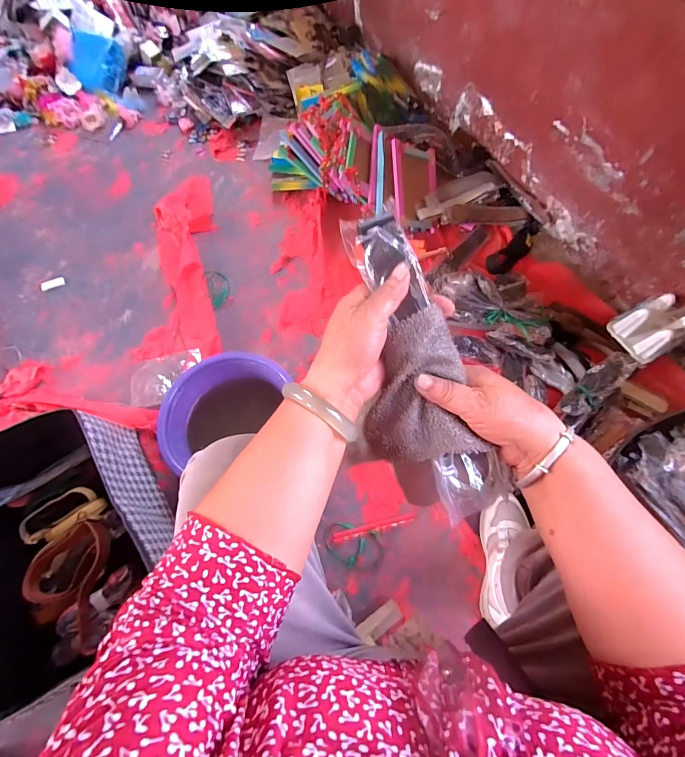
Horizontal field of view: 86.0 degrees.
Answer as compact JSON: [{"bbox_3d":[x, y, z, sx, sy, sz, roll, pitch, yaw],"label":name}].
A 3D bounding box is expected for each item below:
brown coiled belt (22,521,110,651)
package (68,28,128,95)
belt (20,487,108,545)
[{"bbox_3d":[-0.510,0.378,0.683,0.156,0.068,0.202,-5,67,-1],"label":"brown coiled belt"},{"bbox_3d":[-0.879,-1.129,1.321,0.173,0.038,0.218,2,85,-25],"label":"package"},{"bbox_3d":[-0.569,0.280,0.748,0.192,0.044,0.085,-21,66,13],"label":"belt"}]

